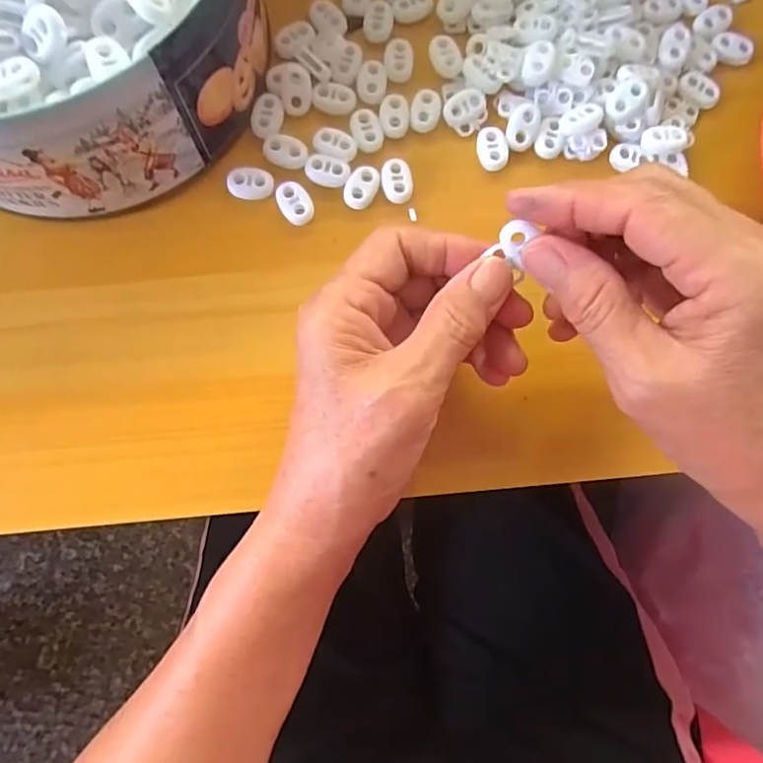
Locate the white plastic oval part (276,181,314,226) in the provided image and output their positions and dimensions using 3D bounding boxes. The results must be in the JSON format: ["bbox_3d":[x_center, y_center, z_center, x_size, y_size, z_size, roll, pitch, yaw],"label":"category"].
[{"bbox_3d":[-0.043,-0.089,0.280,0.016,0.004,0.022,-35,84,-8],"label":"white plastic oval part"}]

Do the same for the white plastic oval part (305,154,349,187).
[{"bbox_3d":[-0.027,-0.105,0.281,0.022,0.004,0.015,17,81,0],"label":"white plastic oval part"}]

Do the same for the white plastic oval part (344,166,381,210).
[{"bbox_3d":[-0.010,-0.097,0.283,0.014,0.004,0.021,29,81,2],"label":"white plastic oval part"}]

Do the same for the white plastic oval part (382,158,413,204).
[{"bbox_3d":[0.008,-0.100,0.285,0.015,0.006,0.022,-9,81,-4],"label":"white plastic oval part"}]

